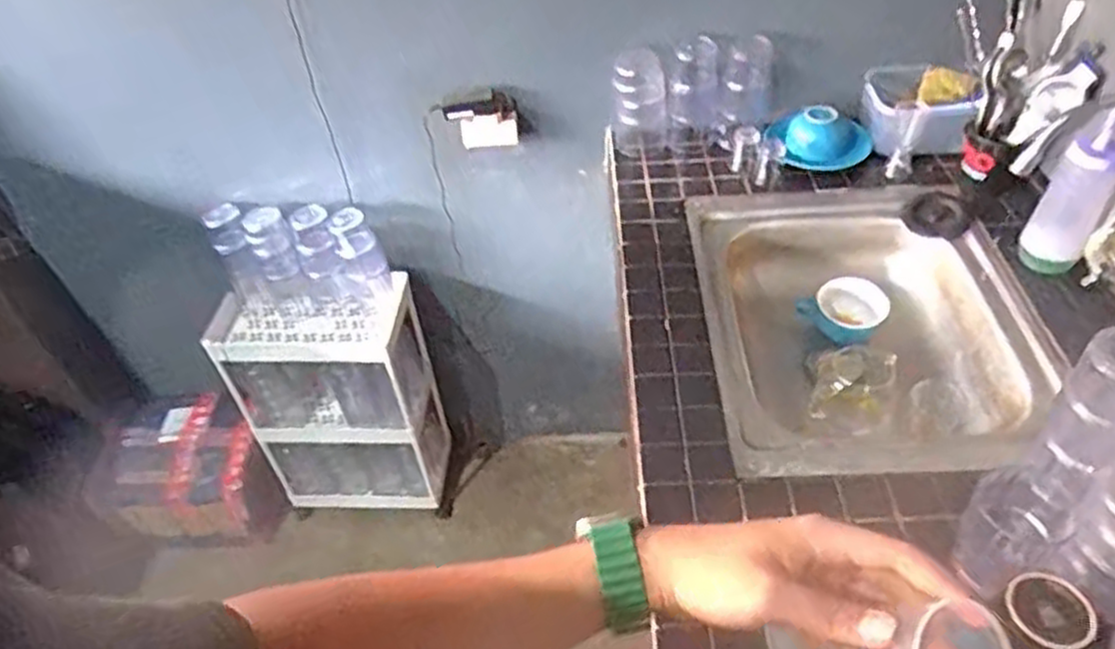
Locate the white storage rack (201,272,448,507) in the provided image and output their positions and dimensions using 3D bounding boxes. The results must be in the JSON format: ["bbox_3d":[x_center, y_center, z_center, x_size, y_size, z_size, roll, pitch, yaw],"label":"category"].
[{"bbox_3d":[-0.483,0.187,1.727,0.408,0.567,0.199,-7,45,-2],"label":"white storage rack"}]

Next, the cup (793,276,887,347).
[{"bbox_3d":[0.412,-0.020,1.091,0.099,0.060,0.093,-3,45,3],"label":"cup"}]

